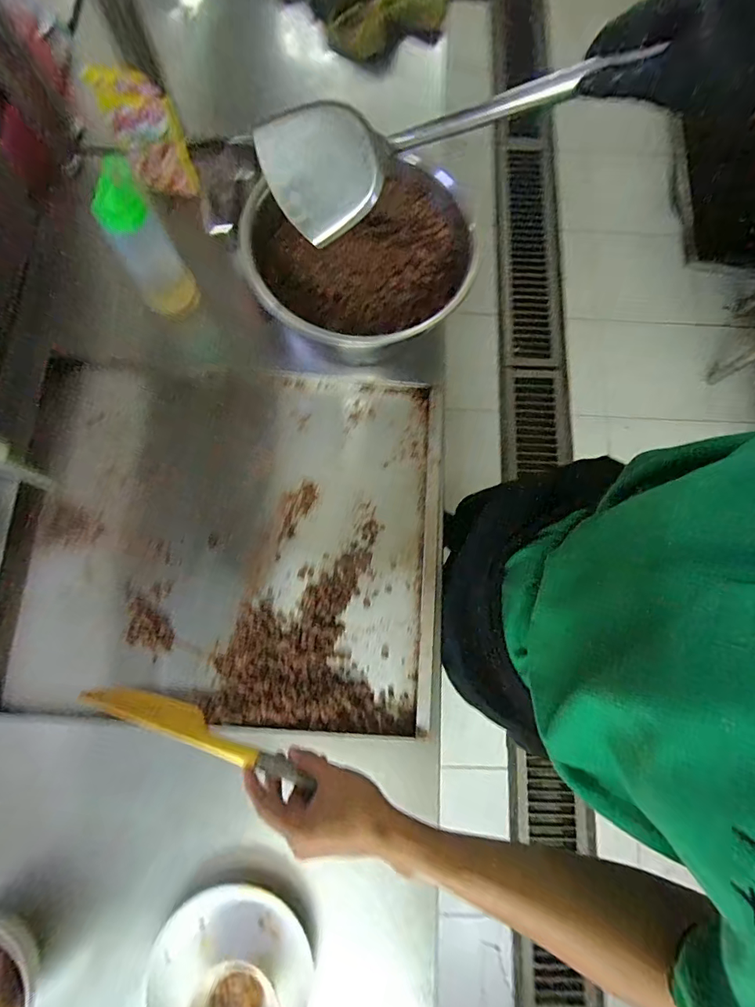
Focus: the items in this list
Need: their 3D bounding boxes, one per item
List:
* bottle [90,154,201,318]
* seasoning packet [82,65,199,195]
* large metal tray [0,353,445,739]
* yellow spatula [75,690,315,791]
[{"bbox_3d":[-0.346,-0.378,0.660,0.082,0.208,0.070,-41,81,-8],"label":"bottle"},{"bbox_3d":[-0.364,-0.581,0.693,0.118,0.158,0.011,7,62,9],"label":"seasoning packet"},{"bbox_3d":[-0.217,0.045,0.651,0.611,0.039,0.518,3,79,-2],"label":"large metal tray"},{"bbox_3d":[-0.195,0.253,0.486,0.261,0.080,0.015,17,76,11],"label":"yellow spatula"}]

